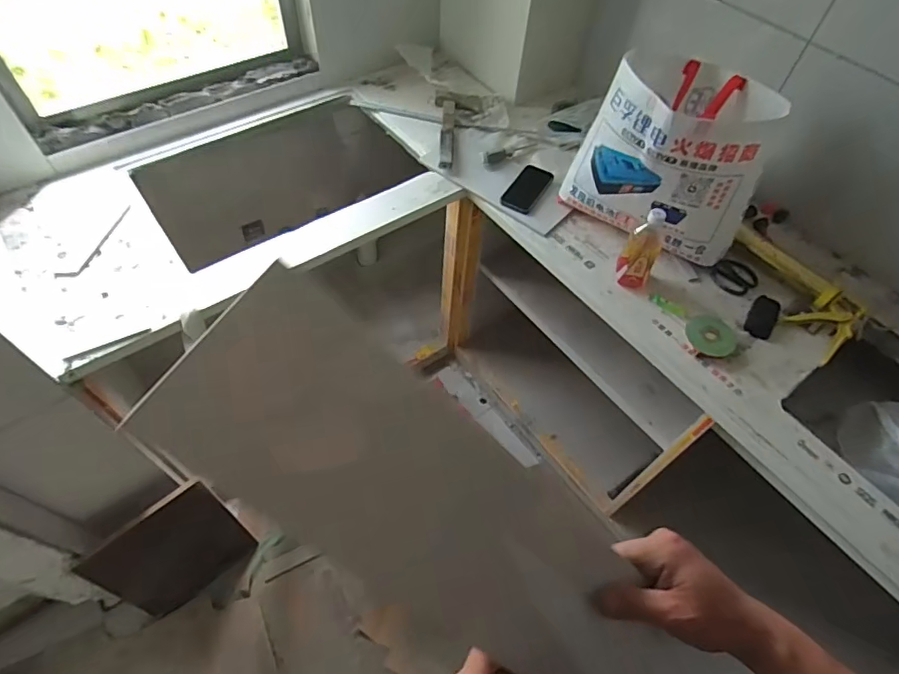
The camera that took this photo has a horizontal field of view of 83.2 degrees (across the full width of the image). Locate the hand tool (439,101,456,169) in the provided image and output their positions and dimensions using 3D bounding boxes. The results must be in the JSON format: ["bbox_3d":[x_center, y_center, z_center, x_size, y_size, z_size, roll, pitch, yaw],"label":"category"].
[{"bbox_3d":[-0.004,-0.525,1.293,0.037,0.026,0.266,3,56,-1],"label":"hand tool"}]

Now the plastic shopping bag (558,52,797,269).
[{"bbox_3d":[0.456,-0.384,1.029,0.366,0.284,0.308,23,57,12],"label":"plastic shopping bag"}]

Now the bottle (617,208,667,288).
[{"bbox_3d":[0.384,-0.177,1.001,0.072,0.177,0.071,27,58,15],"label":"bottle"}]

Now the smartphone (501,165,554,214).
[{"bbox_3d":[0.184,-0.351,1.188,0.073,0.008,0.165,27,58,14],"label":"smartphone"}]

